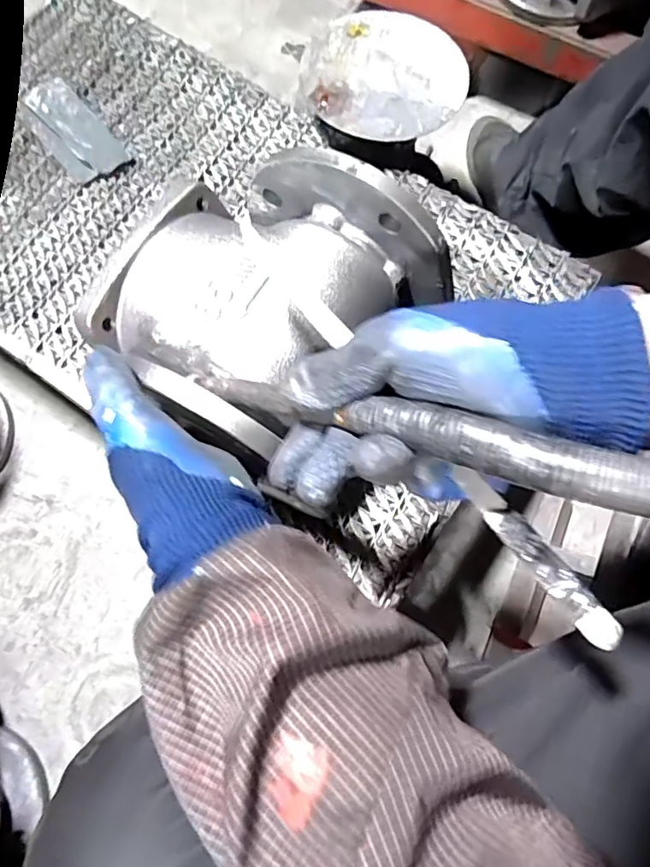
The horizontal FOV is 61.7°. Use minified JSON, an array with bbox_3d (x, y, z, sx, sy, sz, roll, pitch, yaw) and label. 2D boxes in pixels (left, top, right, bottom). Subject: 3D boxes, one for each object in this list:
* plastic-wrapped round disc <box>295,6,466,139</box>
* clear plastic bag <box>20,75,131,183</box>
[{"bbox_3d":[0.059,-0.361,0.547,0.163,0.016,0.153,0,73,0],"label":"plastic-wrapped round disc"},{"bbox_3d":[-0.265,-0.317,0.567,0.063,0.020,0.131,-40,77,-11],"label":"clear plastic bag"}]

